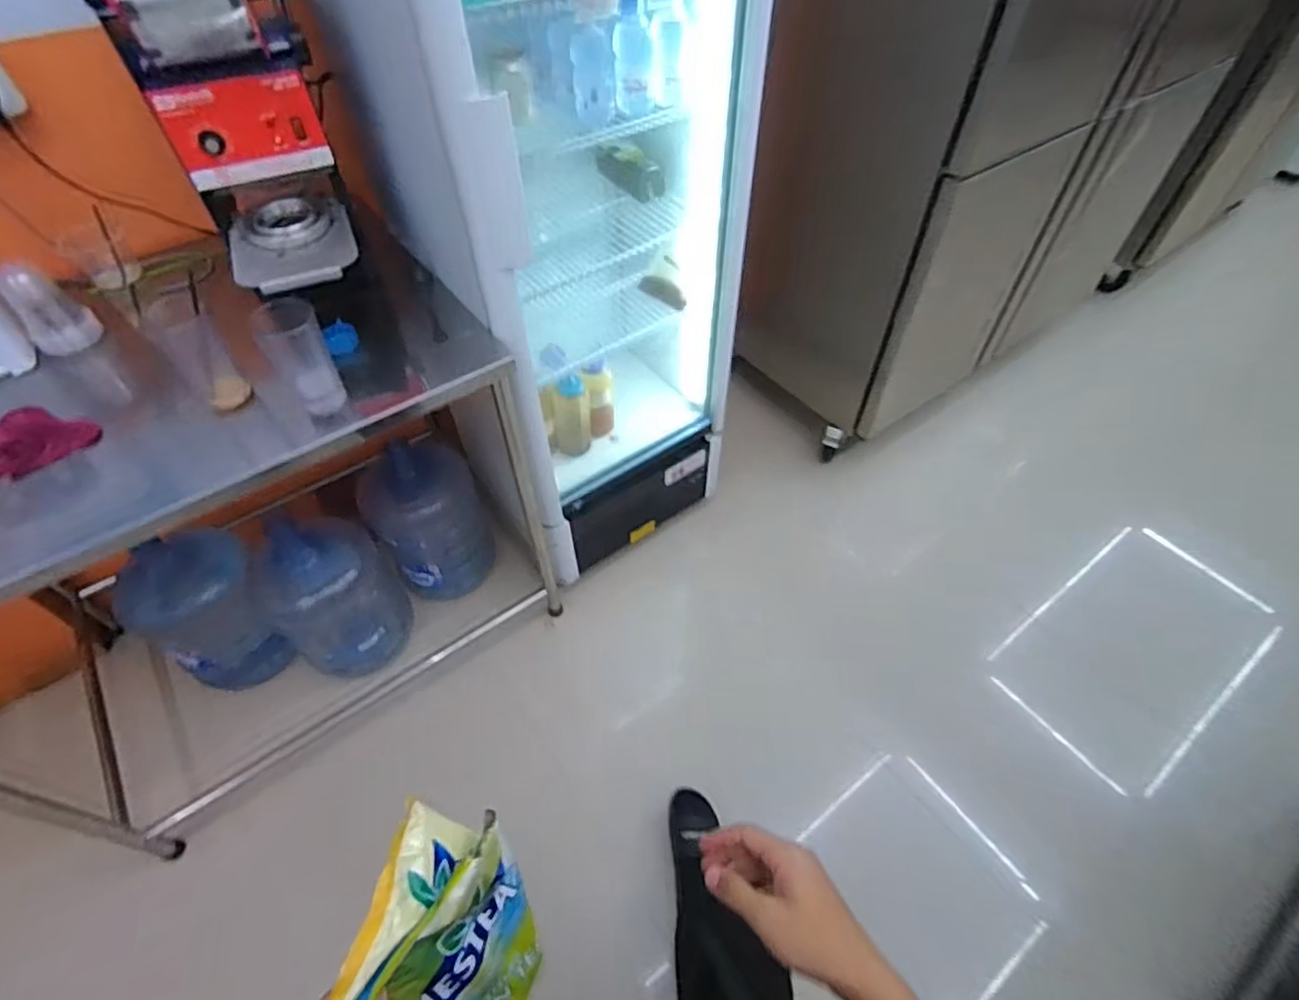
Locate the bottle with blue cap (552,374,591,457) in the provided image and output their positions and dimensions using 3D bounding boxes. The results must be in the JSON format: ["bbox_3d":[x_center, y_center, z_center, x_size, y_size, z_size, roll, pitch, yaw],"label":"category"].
[{"bbox_3d":[-0.179,-0.187,1.467,0.087,0.196,0.095,-7,52,-5],"label":"bottle with blue cap"}]

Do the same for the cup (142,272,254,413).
[{"bbox_3d":[-0.632,-0.209,0.895,0.072,0.161,0.071,0,52,0],"label":"cup"}]

